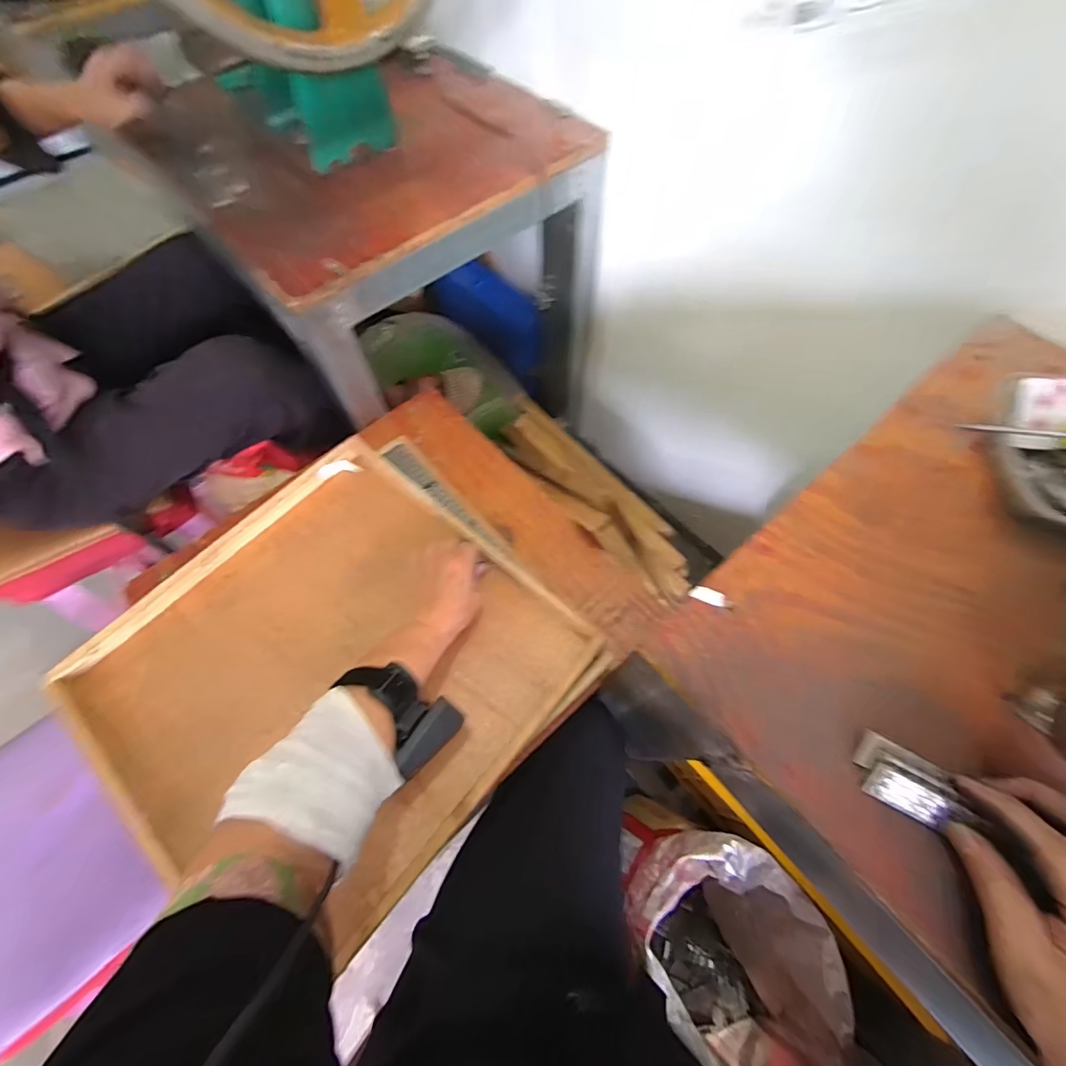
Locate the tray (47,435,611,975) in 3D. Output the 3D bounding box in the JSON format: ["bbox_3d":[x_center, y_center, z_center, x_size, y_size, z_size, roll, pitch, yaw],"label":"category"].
[{"bbox_3d":[-0.202,0.132,0.469,0.408,0.034,0.398,38,70,18],"label":"tray"}]

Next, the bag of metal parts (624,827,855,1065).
[{"bbox_3d":[0.259,0.558,0.615,0.202,0.260,0.303,-40,69,-17],"label":"bag of metal parts"}]

